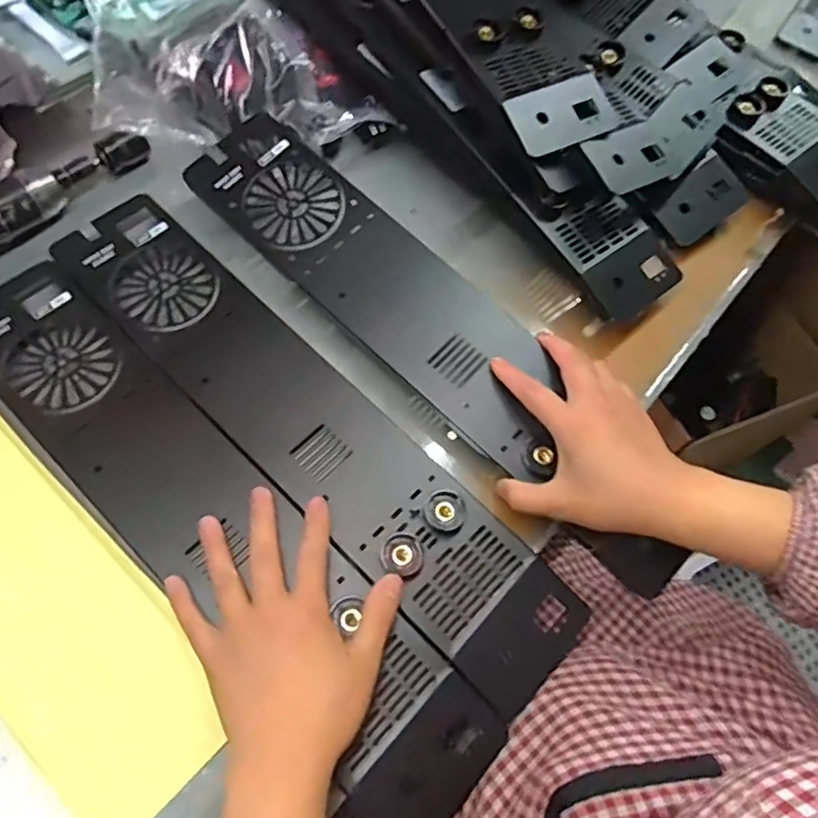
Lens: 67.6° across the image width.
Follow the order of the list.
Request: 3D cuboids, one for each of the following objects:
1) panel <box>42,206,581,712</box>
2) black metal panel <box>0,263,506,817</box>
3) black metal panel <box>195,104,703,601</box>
[{"bbox_3d":[-0.077,0.009,0.470,0.489,0.028,0.102,43,72,11],"label":"panel"},{"bbox_3d":[-0.143,0.074,0.427,0.491,0.018,0.096,42,72,11],"label":"black metal panel"},{"bbox_3d":[0.020,-0.064,0.483,0.112,0.020,0.493,-40,78,-17],"label":"black metal panel"}]

